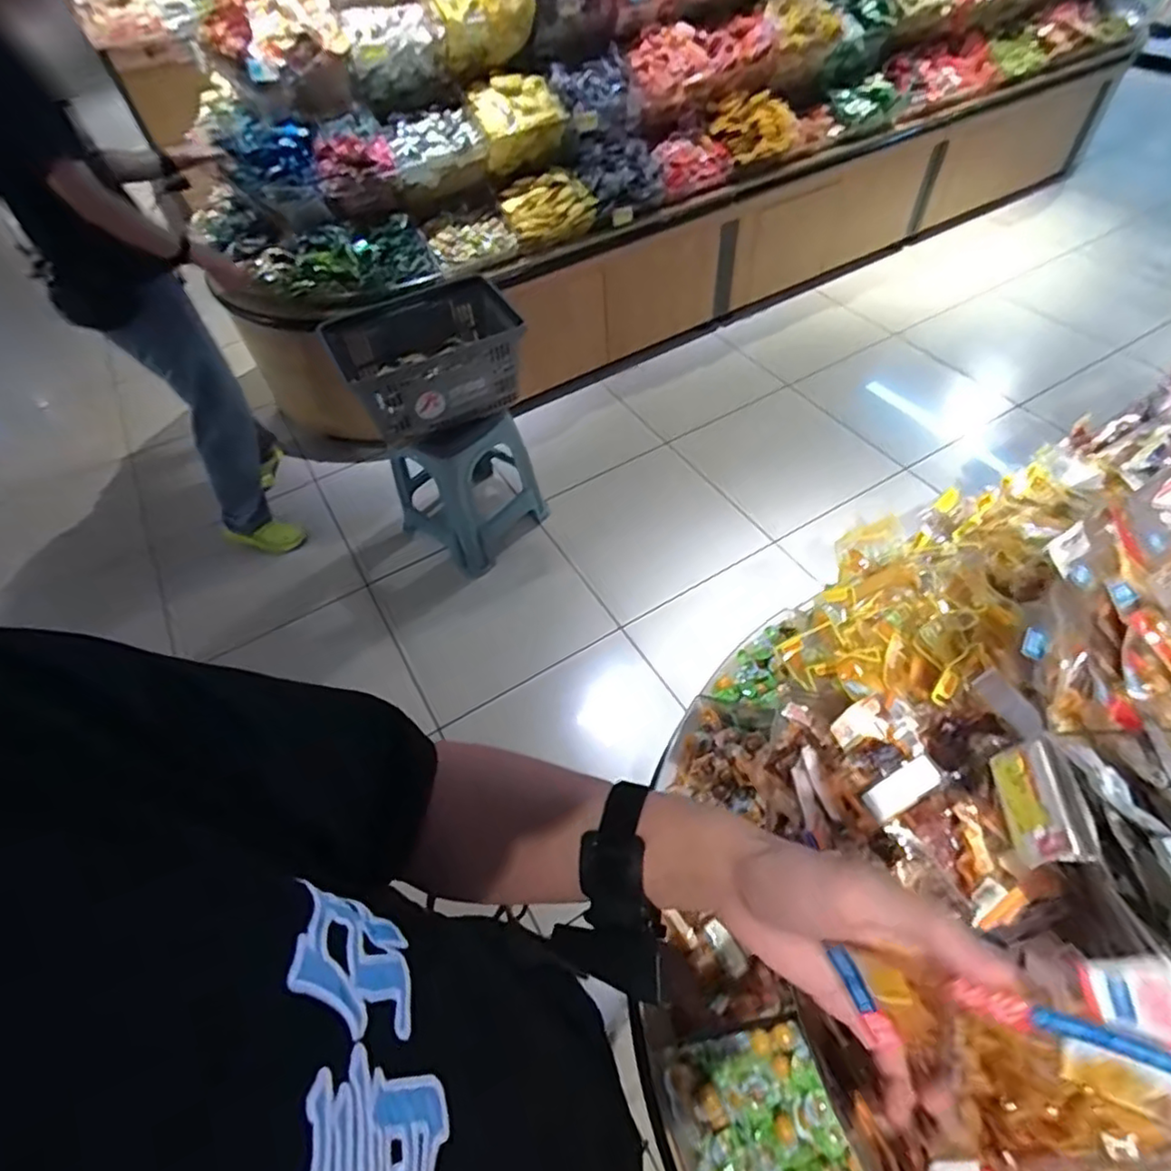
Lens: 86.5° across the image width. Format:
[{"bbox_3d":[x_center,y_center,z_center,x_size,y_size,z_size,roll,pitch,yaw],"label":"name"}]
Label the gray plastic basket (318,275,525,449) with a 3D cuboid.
[{"bbox_3d":[-0.403,-0.625,1.670,0.488,0.203,0.382,-22,55,-12],"label":"gray plastic basket"}]

